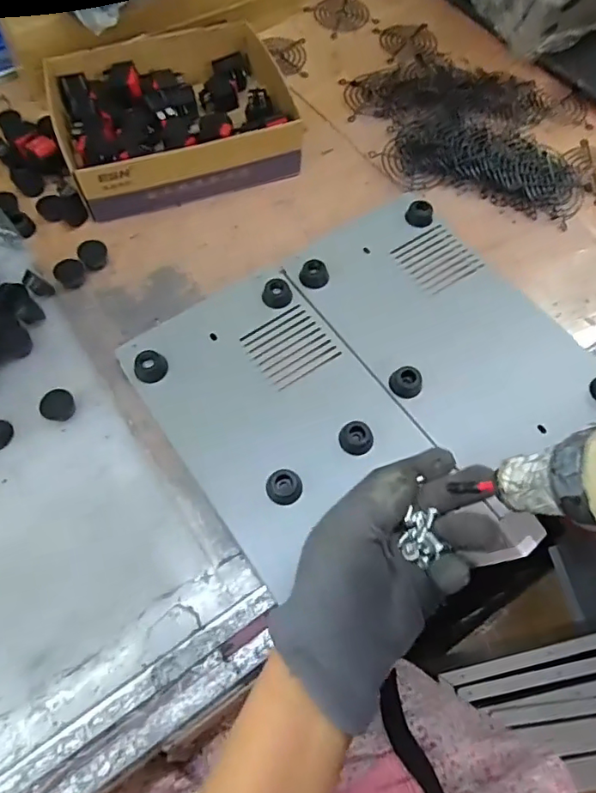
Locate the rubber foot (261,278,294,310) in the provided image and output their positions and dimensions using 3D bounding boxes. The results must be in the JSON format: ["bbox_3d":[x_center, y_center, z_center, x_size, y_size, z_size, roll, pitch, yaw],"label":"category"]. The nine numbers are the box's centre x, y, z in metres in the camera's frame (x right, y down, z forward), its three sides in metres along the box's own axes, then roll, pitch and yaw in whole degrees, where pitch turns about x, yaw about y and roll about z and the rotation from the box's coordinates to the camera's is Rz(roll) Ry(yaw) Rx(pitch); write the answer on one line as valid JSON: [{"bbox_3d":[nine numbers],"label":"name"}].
[{"bbox_3d":[-0.017,-0.085,0.433,0.023,0.012,0.021,4,65,1],"label":"rubber foot"}]

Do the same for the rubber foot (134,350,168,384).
[{"bbox_3d":[-0.113,-0.023,0.403,0.024,0.015,0.022,1,65,-1],"label":"rubber foot"}]

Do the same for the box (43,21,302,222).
[{"bbox_3d":[-0.121,-0.273,0.513,0.218,0.054,0.175,-18,67,-9],"label":"box"}]

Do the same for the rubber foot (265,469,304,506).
[{"bbox_3d":[-0.009,0.063,0.365,0.024,0.017,0.023,1,65,-1],"label":"rubber foot"}]

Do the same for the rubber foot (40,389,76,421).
[{"bbox_3d":[-0.184,0.007,0.403,0.022,0.012,0.024,1,65,-1],"label":"rubber foot"}]

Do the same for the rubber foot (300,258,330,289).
[{"bbox_3d":[0.014,-0.104,0.443,0.023,0.010,0.022,1,65,-1],"label":"rubber foot"}]

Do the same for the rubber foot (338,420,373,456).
[{"bbox_3d":[0.042,0.030,0.380,0.024,0.012,0.022,1,65,-1],"label":"rubber foot"}]

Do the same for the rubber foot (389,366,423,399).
[{"bbox_3d":[0.083,-0.011,0.402,0.024,0.015,0.021,26,67,10],"label":"rubber foot"}]

